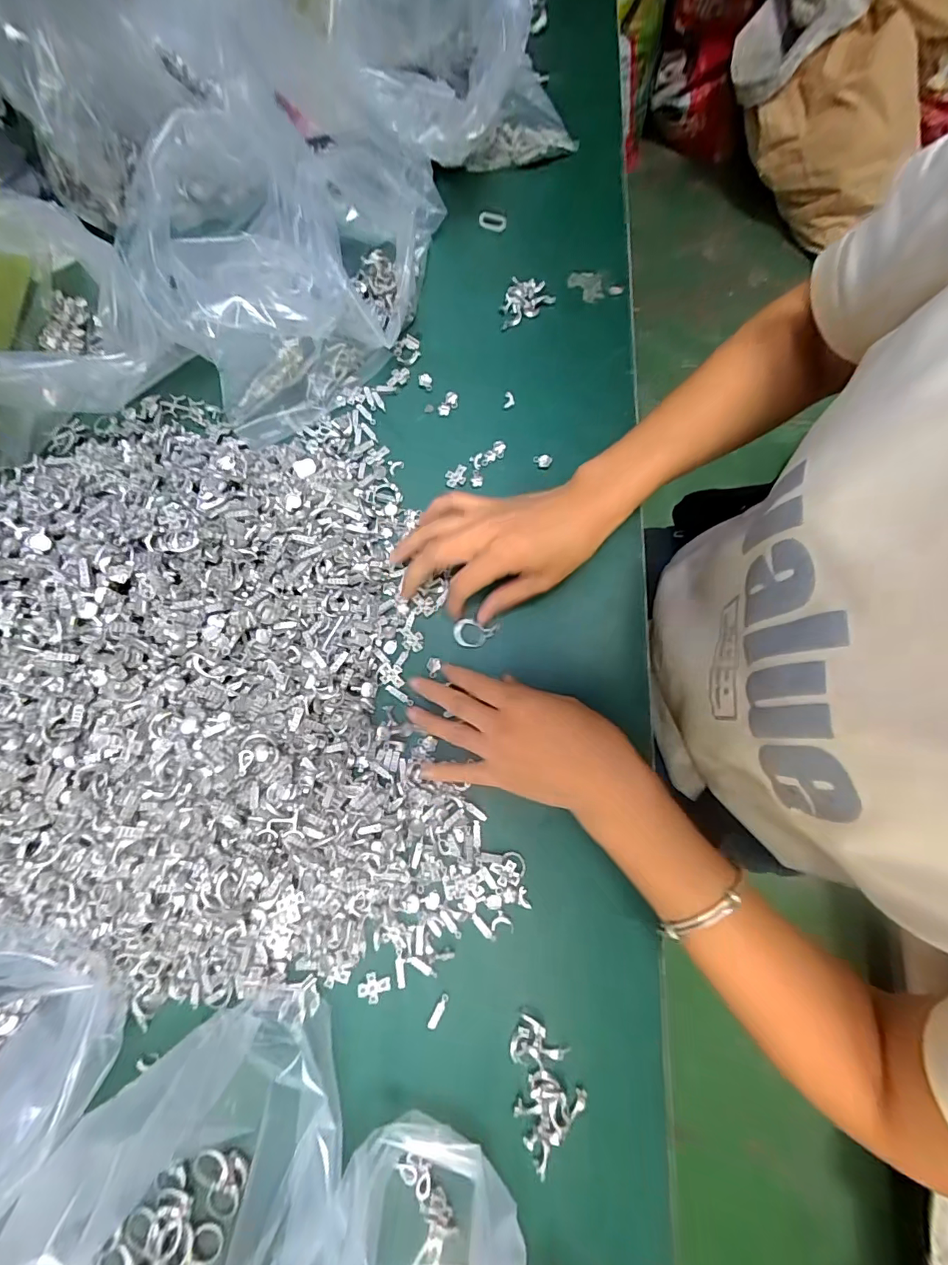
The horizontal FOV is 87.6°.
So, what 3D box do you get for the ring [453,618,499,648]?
[{"bbox_3d":[0.000,0.001,0.368,0.032,0.007,0.021,13,79,2],"label":"ring"}]

